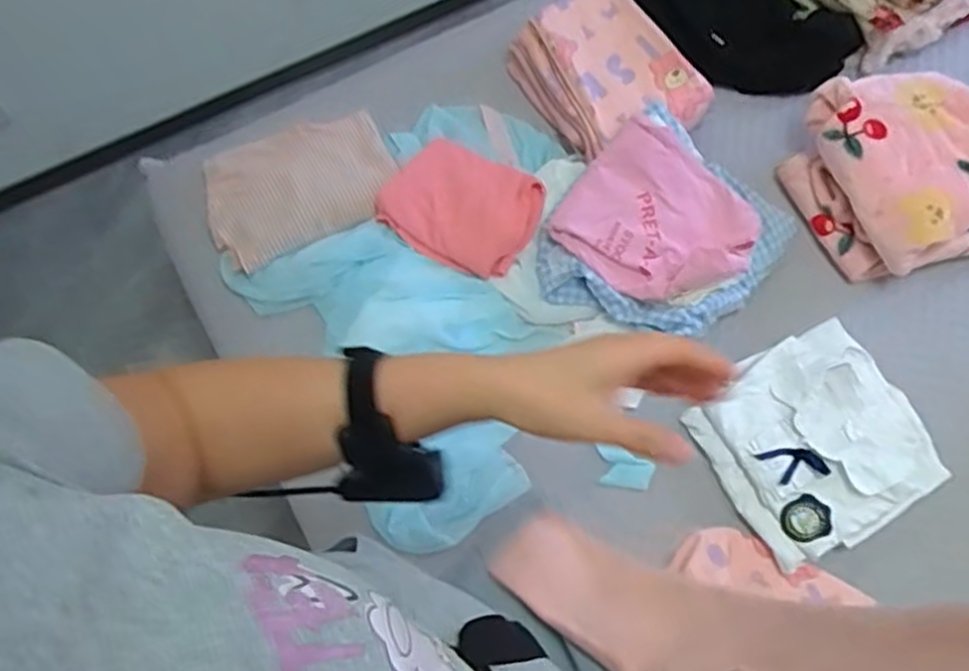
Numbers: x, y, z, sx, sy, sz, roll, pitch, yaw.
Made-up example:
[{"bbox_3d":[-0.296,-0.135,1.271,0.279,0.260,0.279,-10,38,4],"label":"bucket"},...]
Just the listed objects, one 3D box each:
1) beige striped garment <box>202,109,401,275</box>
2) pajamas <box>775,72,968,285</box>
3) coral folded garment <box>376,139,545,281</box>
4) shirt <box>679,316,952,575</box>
[{"bbox_3d":[-0.257,-0.209,1.058,0.256,0.020,0.180,-23,71,-9],"label":"beige striped garment"},{"bbox_3d":[0.611,-0.233,1.051,0.343,0.139,0.262,-16,70,-6],"label":"pajamas"},{"bbox_3d":[-0.027,-0.175,1.046,0.200,0.040,0.164,24,71,9],"label":"coral folded garment"},{"bbox_3d":[0.415,0.125,0.953,0.266,0.045,0.250,-27,71,-10],"label":"shirt"}]

